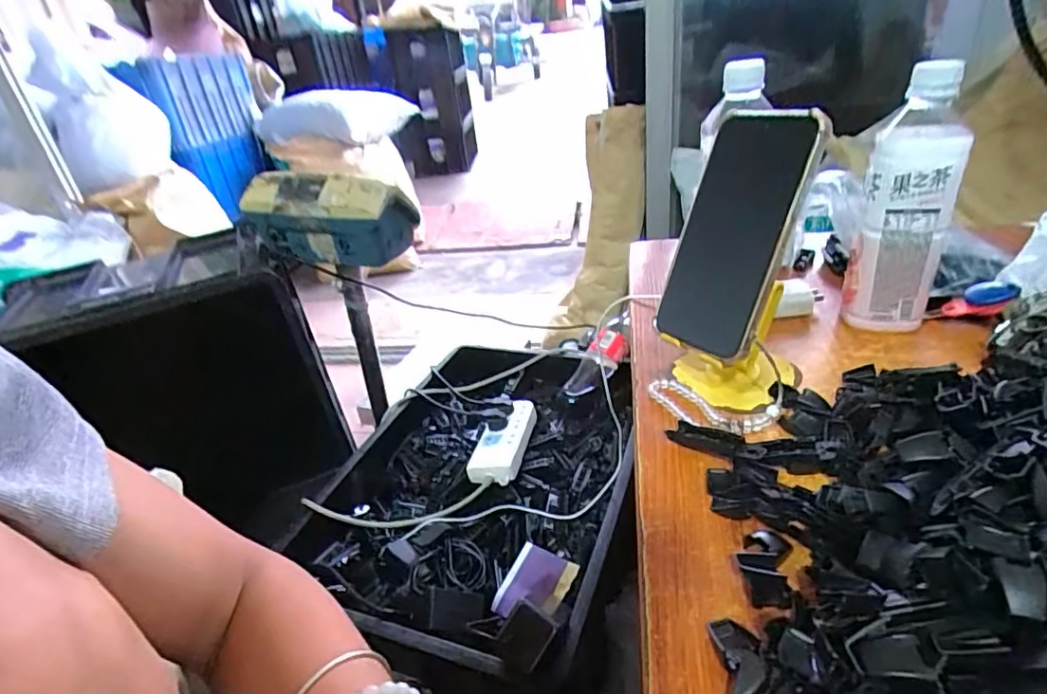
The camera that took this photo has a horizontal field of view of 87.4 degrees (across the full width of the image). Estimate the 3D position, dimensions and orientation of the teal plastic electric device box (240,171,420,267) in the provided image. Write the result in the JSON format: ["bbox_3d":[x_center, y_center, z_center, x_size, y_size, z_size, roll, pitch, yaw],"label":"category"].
[{"bbox_3d":[-0.324,-0.211,0.900,0.288,0.135,0.085,7,33,22],"label":"teal plastic electric device box"}]

